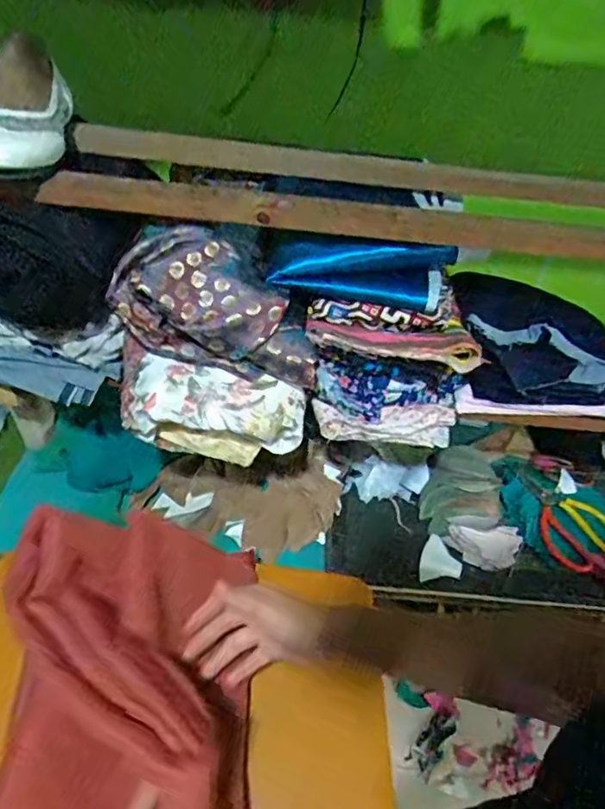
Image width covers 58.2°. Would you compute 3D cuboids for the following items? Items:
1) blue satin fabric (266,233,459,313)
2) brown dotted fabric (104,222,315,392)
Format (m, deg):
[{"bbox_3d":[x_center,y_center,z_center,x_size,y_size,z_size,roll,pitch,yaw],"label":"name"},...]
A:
[{"bbox_3d":[0.064,-0.149,0.588,0.196,0.067,0.047,3,44,-2],"label":"blue satin fabric"},{"bbox_3d":[-0.088,-0.102,0.581,0.213,0.133,0.076,7,44,2],"label":"brown dotted fabric"}]

